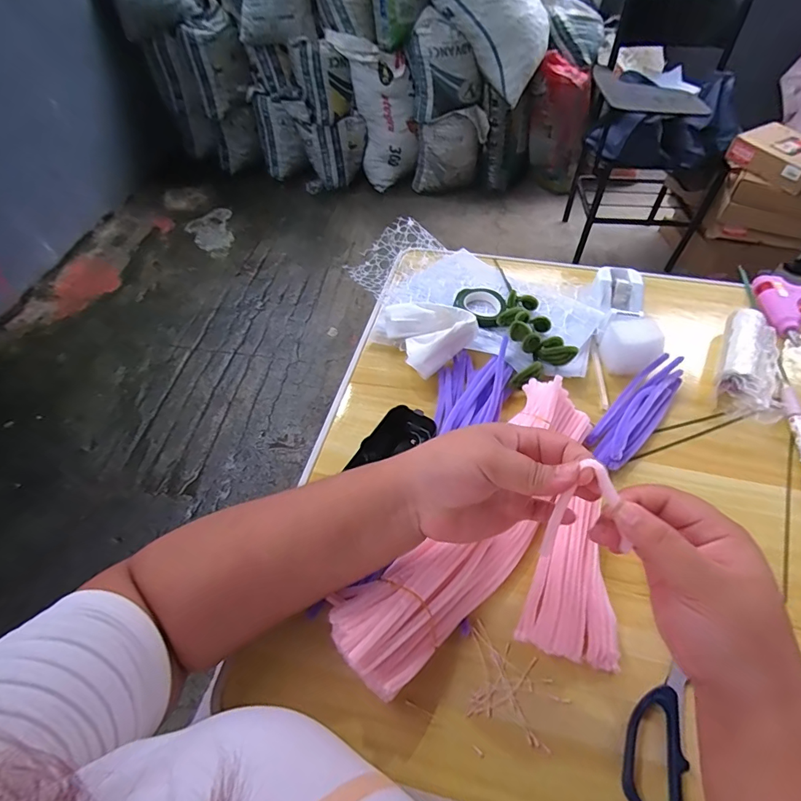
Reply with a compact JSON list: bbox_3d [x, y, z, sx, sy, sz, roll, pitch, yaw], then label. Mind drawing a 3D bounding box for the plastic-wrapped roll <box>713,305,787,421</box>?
[{"bbox_3d":[0.378,-0.039,0.470,0.066,0.036,0.148,22,54,18],"label":"plastic-wrapped roll"}]

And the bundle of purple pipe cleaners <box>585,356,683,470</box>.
[{"bbox_3d":[0.237,0.009,0.437,0.043,0.022,0.155,35,60,26],"label":"bundle of purple pipe cleaners"}]

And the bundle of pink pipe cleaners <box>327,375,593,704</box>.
[{"bbox_3d":[0.067,0.092,0.356,0.079,0.040,0.292,34,59,25],"label":"bundle of pink pipe cleaners"}]

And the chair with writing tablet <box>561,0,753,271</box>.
[{"bbox_3d":[0.887,-0.901,1.526,0.461,0.741,0.542,13,52,12],"label":"chair with writing tablet"}]

